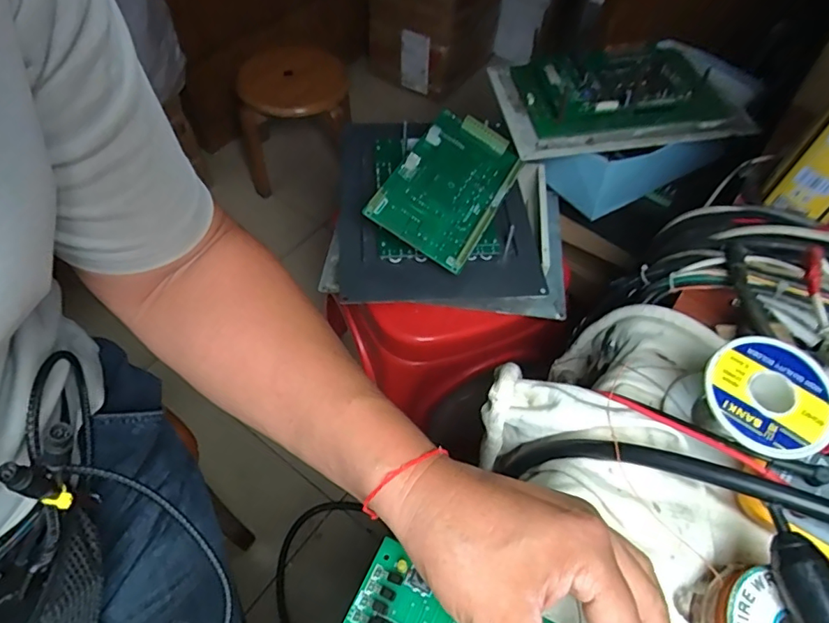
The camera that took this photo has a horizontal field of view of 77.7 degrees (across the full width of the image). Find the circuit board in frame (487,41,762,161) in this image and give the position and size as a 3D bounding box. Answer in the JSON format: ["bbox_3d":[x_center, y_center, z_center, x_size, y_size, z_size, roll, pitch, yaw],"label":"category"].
[{"bbox_3d":[0.298,-0.293,0.706,0.352,0.053,0.216,-3,56,-4],"label":"circuit board in frame"}]

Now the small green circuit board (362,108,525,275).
[{"bbox_3d":[0.041,-0.144,0.582,0.118,0.016,0.199,34,65,-2],"label":"small green circuit board"}]

